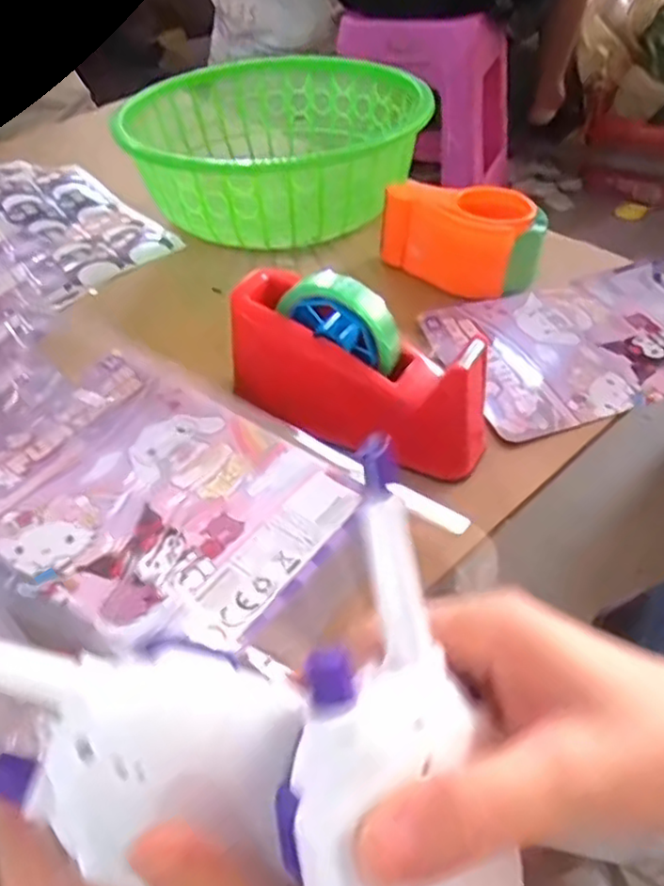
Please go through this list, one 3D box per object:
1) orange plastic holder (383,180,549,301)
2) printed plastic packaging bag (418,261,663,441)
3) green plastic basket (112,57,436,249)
[{"bbox_3d":[0.128,-0.207,0.664,0.138,0.081,0.089,29,55,30],"label":"orange plastic holder"},{"bbox_3d":[0.219,-0.090,0.597,0.242,0.009,0.169,-17,50,-13],"label":"printed plastic packaging bag"},{"bbox_3d":[-0.060,-0.337,0.772,0.313,0.103,0.322,-3,45,3],"label":"green plastic basket"}]

